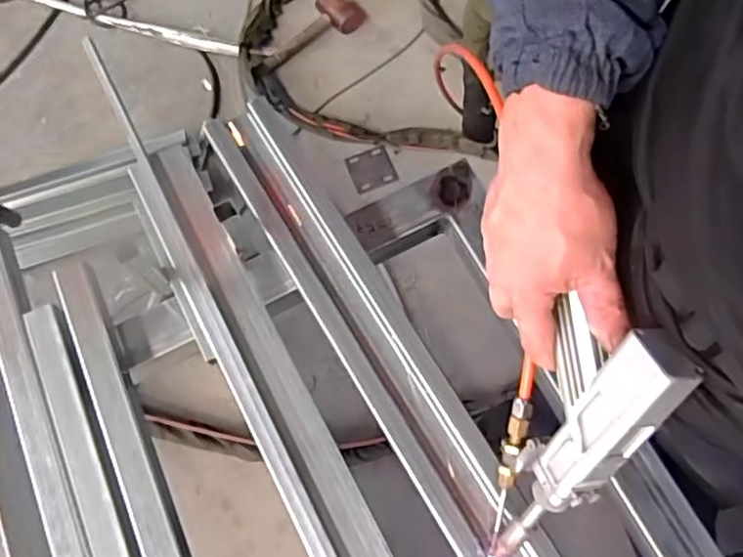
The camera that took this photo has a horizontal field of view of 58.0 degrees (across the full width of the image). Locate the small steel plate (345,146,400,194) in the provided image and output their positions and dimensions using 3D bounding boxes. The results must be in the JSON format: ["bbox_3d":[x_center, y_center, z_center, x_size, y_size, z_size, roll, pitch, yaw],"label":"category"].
[{"bbox_3d":[0.000,-0.251,1.536,0.101,0.009,0.093,-22,74,-9],"label":"small steel plate"}]

